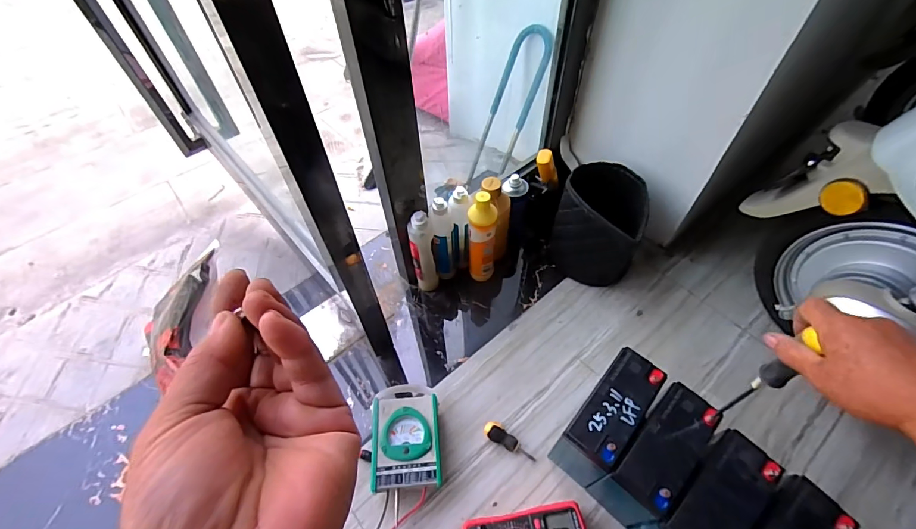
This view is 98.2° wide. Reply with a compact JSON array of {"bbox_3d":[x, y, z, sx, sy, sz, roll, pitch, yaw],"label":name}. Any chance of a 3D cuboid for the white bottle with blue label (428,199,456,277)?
[{"bbox_3d":[-0.025,-0.042,0.836,0.055,0.211,0.055,-5,54,-2],"label":"white bottle with blue label"}]

